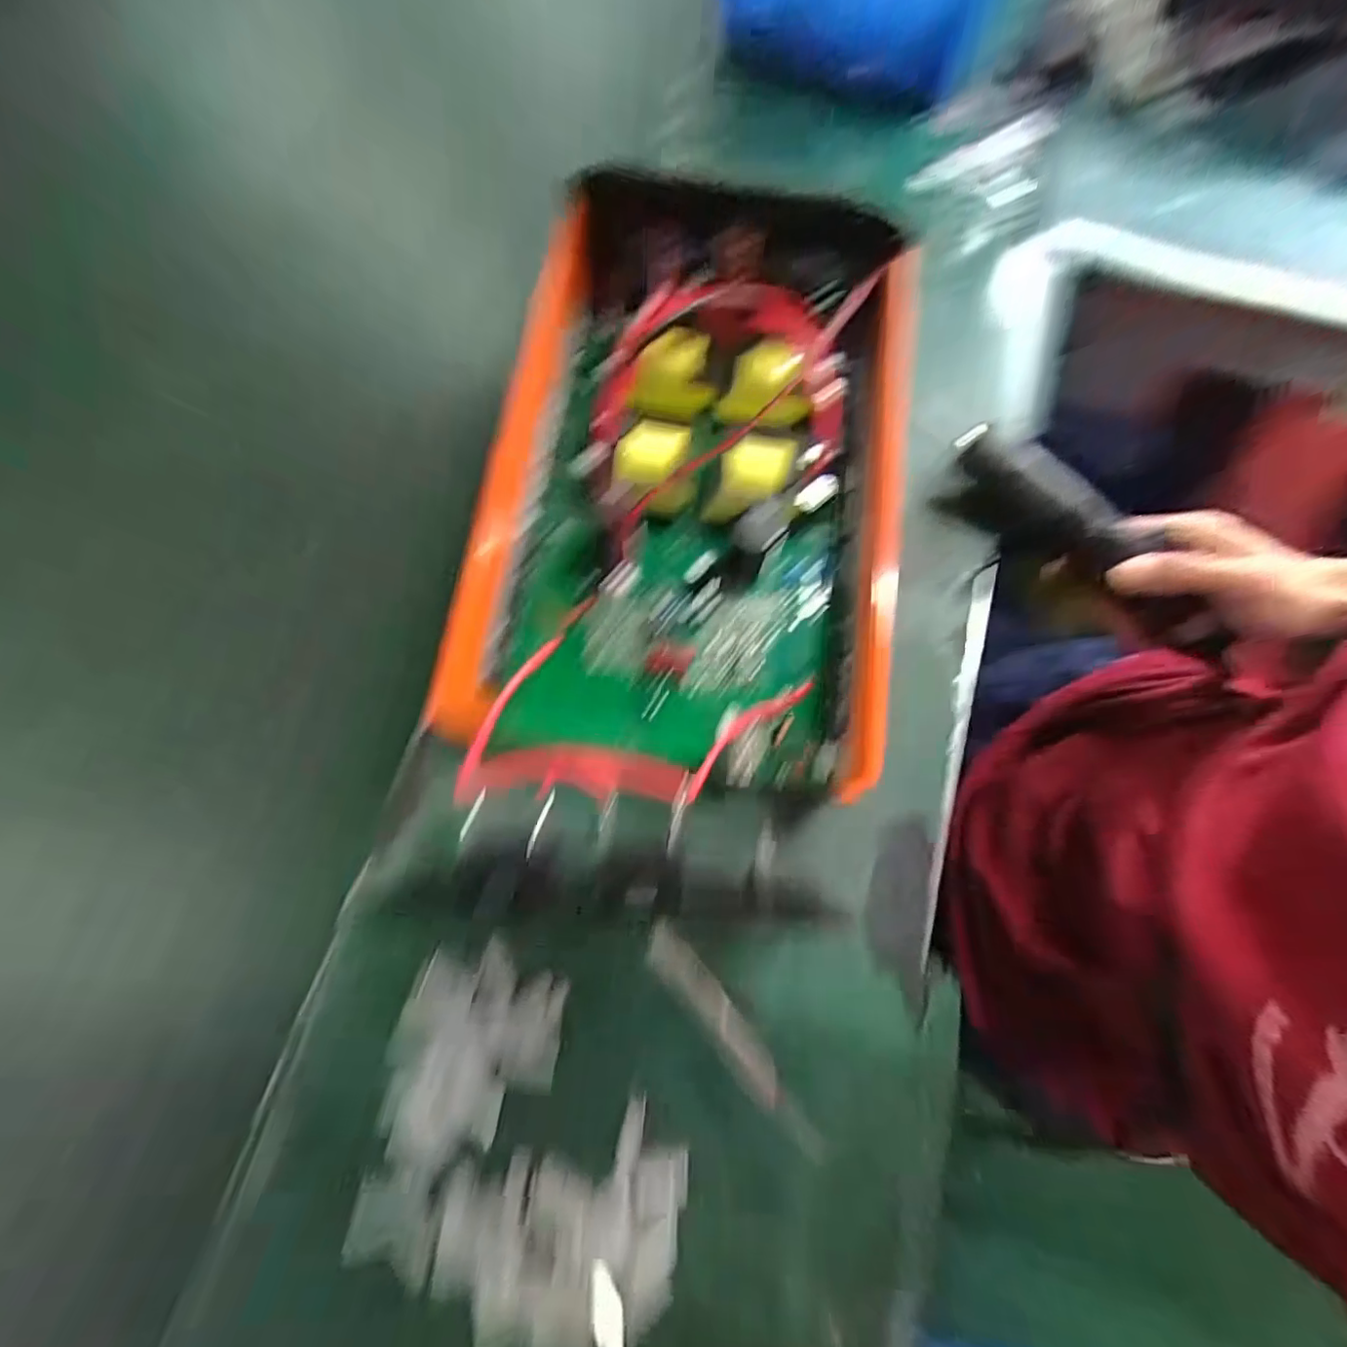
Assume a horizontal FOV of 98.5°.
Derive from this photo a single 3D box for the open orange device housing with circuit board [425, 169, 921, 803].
[{"bbox_3d":[0.015,-0.104,0.303,0.207,0.091,0.332,3,73,1],"label":"open orange device housing with circuit board"}]

